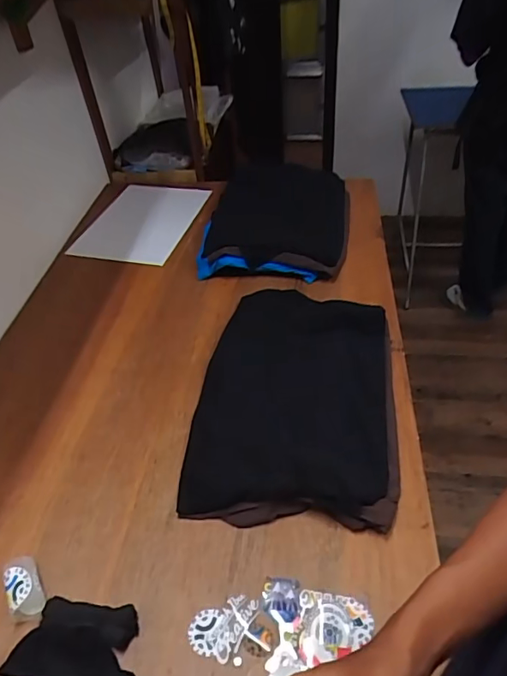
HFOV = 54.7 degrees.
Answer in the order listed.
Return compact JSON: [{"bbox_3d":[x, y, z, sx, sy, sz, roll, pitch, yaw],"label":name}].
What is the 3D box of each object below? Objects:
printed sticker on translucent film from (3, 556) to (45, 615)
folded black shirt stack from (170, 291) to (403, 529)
[{"bbox_3d":[-0.324,0.347,0.689,0.044,0.039,0.082,-26,48,-21],"label":"printed sticker on translucent film"},{"bbox_3d":[0.083,0.088,0.917,0.358,0.052,0.526,3,43,8],"label":"folded black shirt stack"}]

